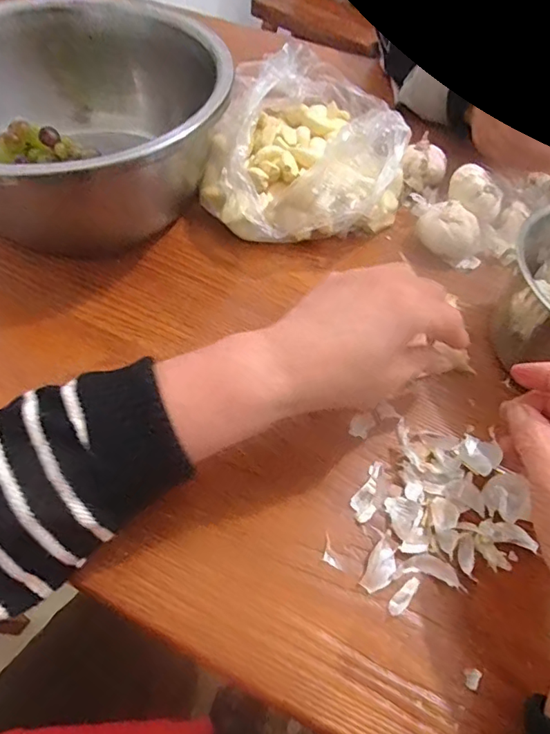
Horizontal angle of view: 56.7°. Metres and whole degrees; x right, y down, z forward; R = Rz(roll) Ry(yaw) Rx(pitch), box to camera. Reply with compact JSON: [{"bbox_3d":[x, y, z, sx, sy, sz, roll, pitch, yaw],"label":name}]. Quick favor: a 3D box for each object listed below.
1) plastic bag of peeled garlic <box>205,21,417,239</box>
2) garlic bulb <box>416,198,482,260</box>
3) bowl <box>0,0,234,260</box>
[{"bbox_3d":[0.028,-0.208,0.475,0.183,0.098,0.204,1,55,-3],"label":"plastic bag of peeled garlic"},{"bbox_3d":[0.154,-0.117,0.452,0.054,0.038,0.041,25,57,14],"label":"garlic bulb"},{"bbox_3d":[-0.183,-0.202,0.449,0.225,0.123,0.243,2,55,-2],"label":"bowl"}]

